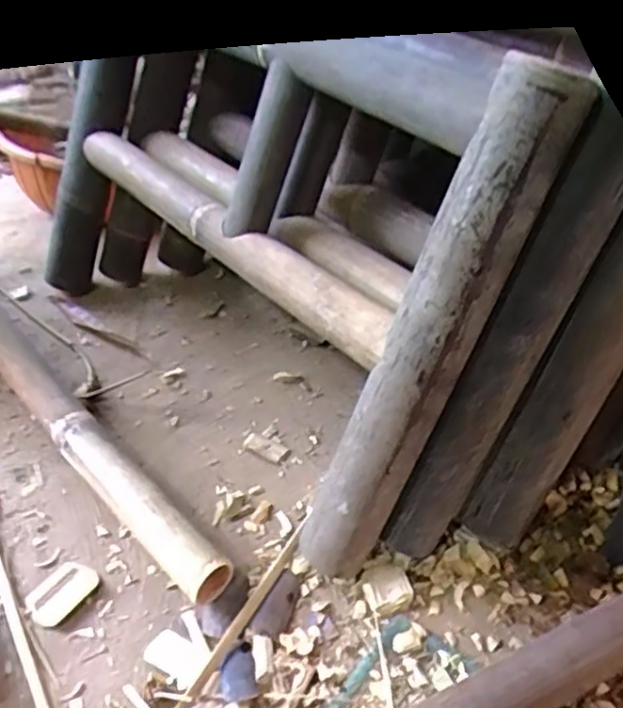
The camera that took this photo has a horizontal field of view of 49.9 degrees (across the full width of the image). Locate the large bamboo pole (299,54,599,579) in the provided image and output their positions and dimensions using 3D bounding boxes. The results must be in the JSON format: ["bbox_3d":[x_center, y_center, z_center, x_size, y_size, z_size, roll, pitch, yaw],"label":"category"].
[{"bbox_3d":[0.101,0.005,0.598,0.076,0.495,0.070,1,28,-46],"label":"large bamboo pole"}]

